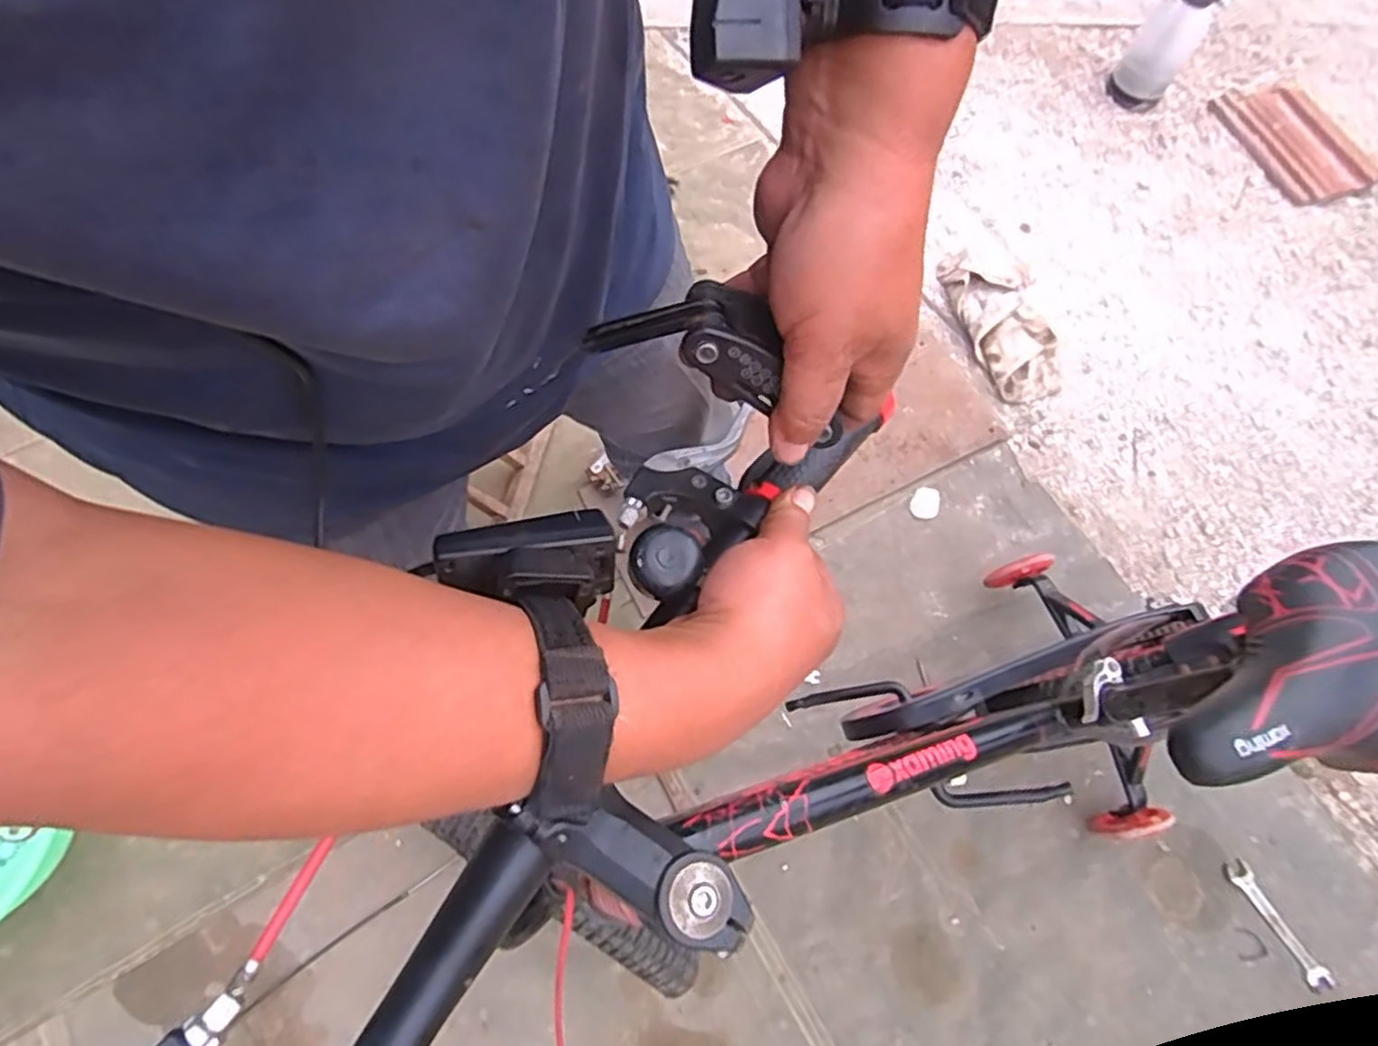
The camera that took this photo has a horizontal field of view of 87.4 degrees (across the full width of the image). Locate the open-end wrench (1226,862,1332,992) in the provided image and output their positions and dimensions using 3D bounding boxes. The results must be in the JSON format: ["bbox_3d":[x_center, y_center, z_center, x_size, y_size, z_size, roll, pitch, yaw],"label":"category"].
[{"bbox_3d":[0.794,0.541,0.974,0.034,0.008,0.161,-21,69,-10],"label":"open-end wrench"}]

